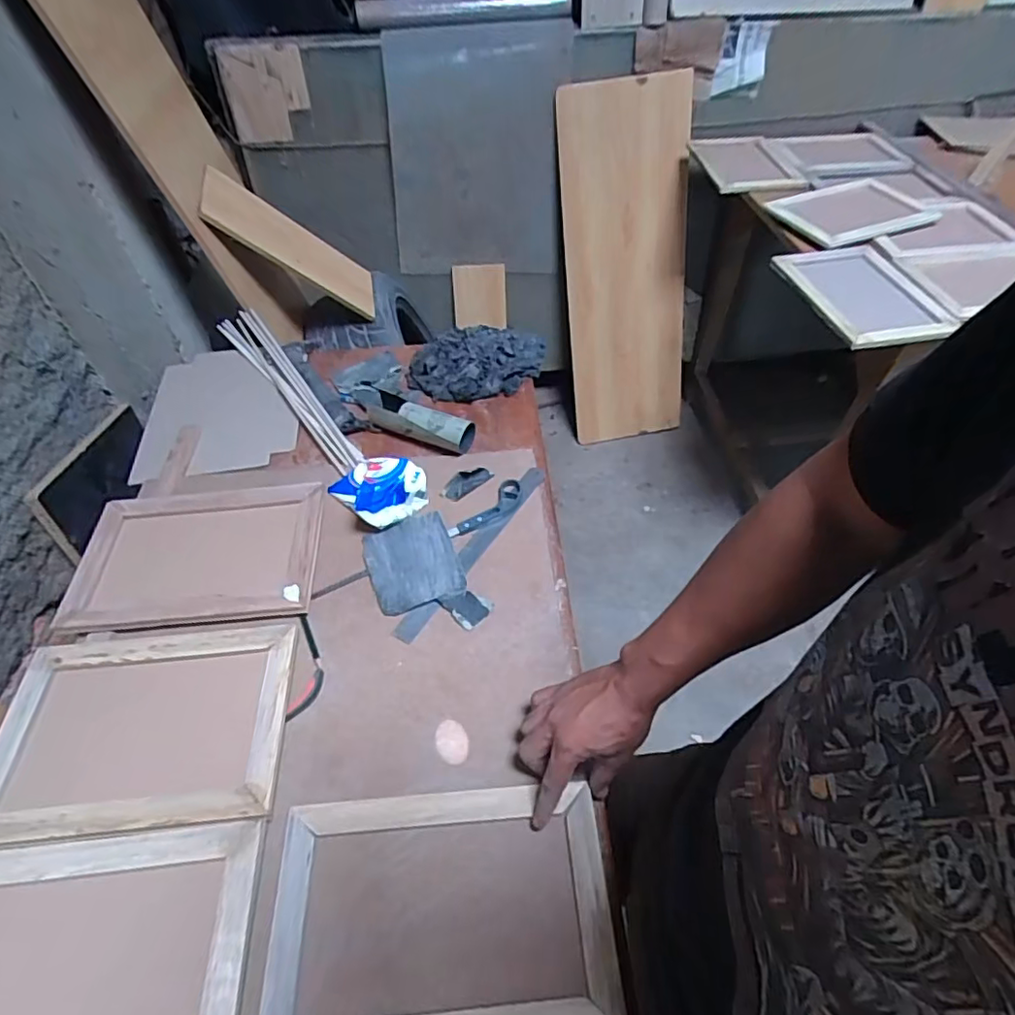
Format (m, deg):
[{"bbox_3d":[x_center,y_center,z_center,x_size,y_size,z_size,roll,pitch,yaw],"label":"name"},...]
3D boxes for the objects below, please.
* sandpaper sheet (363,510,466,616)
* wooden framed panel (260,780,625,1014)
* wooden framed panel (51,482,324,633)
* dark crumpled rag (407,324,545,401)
[{"bbox_3d":[-0.125,0.068,0.764,0.112,0.010,0.139,-16,52,-13],"label":"sandpaper sheet"},{"bbox_3d":[-0.058,0.360,0.522,0.290,0.016,0.191,-3,50,-3],"label":"wooden framed panel"},{"bbox_3d":[-0.407,0.059,0.771,0.301,0.015,0.209,-4,50,-4],"label":"wooden framed panel"},{"bbox_3d":[-0.054,-0.263,1.036,0.244,0.039,0.180,-4,50,-4],"label":"dark crumpled rag"}]

